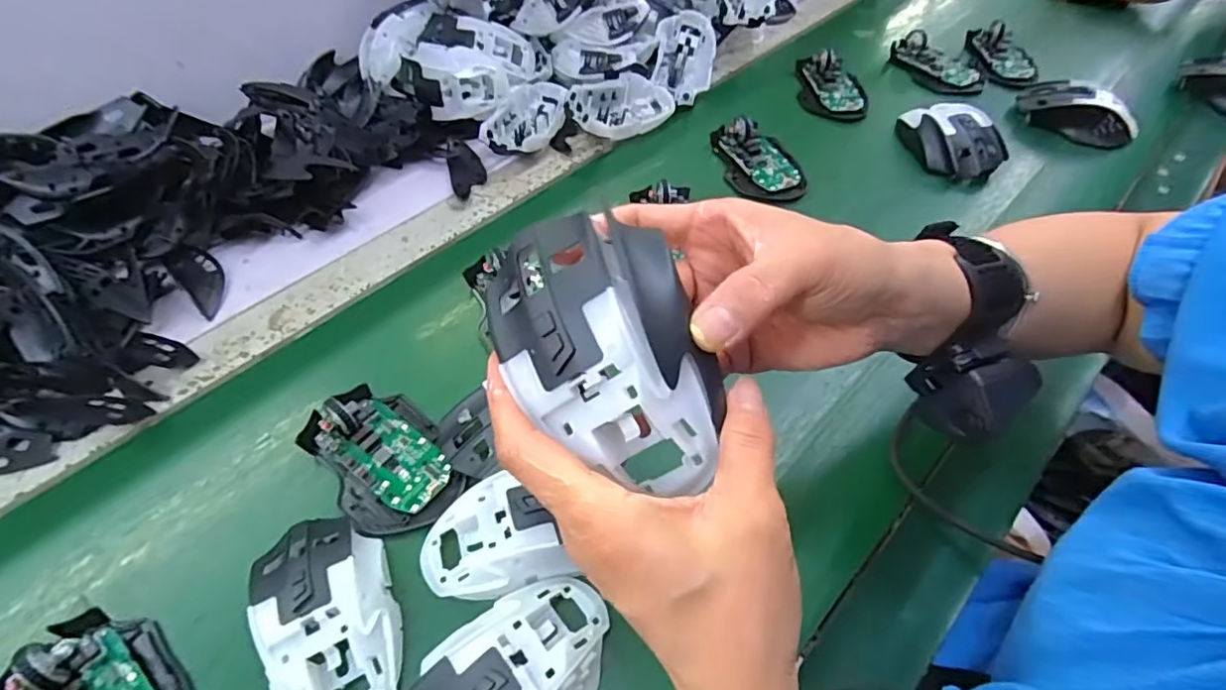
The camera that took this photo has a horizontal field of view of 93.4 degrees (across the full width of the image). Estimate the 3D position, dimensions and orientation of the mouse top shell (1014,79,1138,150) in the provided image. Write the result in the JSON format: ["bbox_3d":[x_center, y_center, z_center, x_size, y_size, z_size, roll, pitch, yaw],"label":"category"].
[{"bbox_3d":[0.482,-0.242,0.599,0.113,0.039,0.060,33,61,22],"label":"mouse top shell"}]

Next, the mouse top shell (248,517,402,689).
[{"bbox_3d":[-0.153,0.143,0.307,0.061,0.031,0.114,-24,57,-15],"label":"mouse top shell"}]

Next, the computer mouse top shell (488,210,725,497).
[{"bbox_3d":[0.000,0.006,0.216,0.067,0.042,0.113,-33,91,17],"label":"computer mouse top shell"}]

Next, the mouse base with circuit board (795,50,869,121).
[{"bbox_3d":[0.246,-0.292,0.644,0.068,0.027,0.100,5,54,4],"label":"mouse base with circuit board"}]

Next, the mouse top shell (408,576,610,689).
[{"bbox_3d":[-0.054,0.169,0.292,0.113,0.040,0.063,-31,59,-20],"label":"mouse top shell"}]

